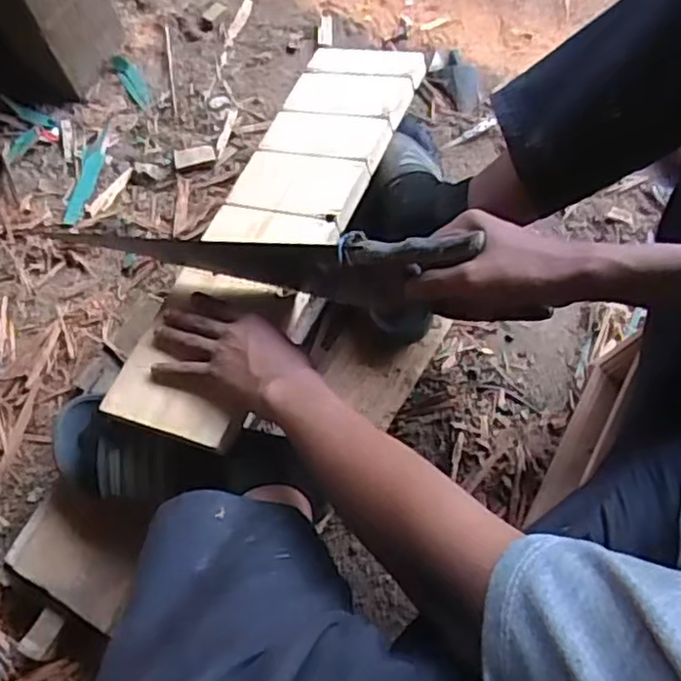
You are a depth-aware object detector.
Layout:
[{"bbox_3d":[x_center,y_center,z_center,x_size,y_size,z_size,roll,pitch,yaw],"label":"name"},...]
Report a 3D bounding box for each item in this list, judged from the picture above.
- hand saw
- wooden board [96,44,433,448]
[{"bbox_3d":[-0.091,-0.072,0.593,0.442,0.090,0.021,8,69,28],"label":"hand saw"},{"bbox_3d":[-0.059,-0.116,0.659,0.141,0.025,0.457,17,67,23],"label":"wooden board"}]

